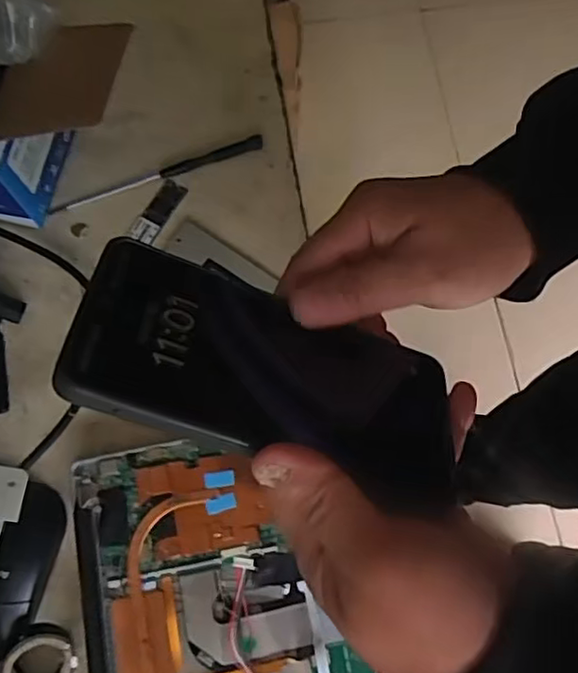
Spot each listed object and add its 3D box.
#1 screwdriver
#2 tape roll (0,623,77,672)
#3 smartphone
[{"bbox_3d":[-0.113,-0.140,0.530,0.187,0.008,0.014,-19,74,-7],"label":"screwdriver"},{"bbox_3d":[-0.164,0.215,0.406,0.044,0.015,0.044,21,79,-27],"label":"tape roll"},{"bbox_3d":[-0.003,0.013,0.253,0.160,0.006,0.083,21,43,-17],"label":"smartphone"}]

